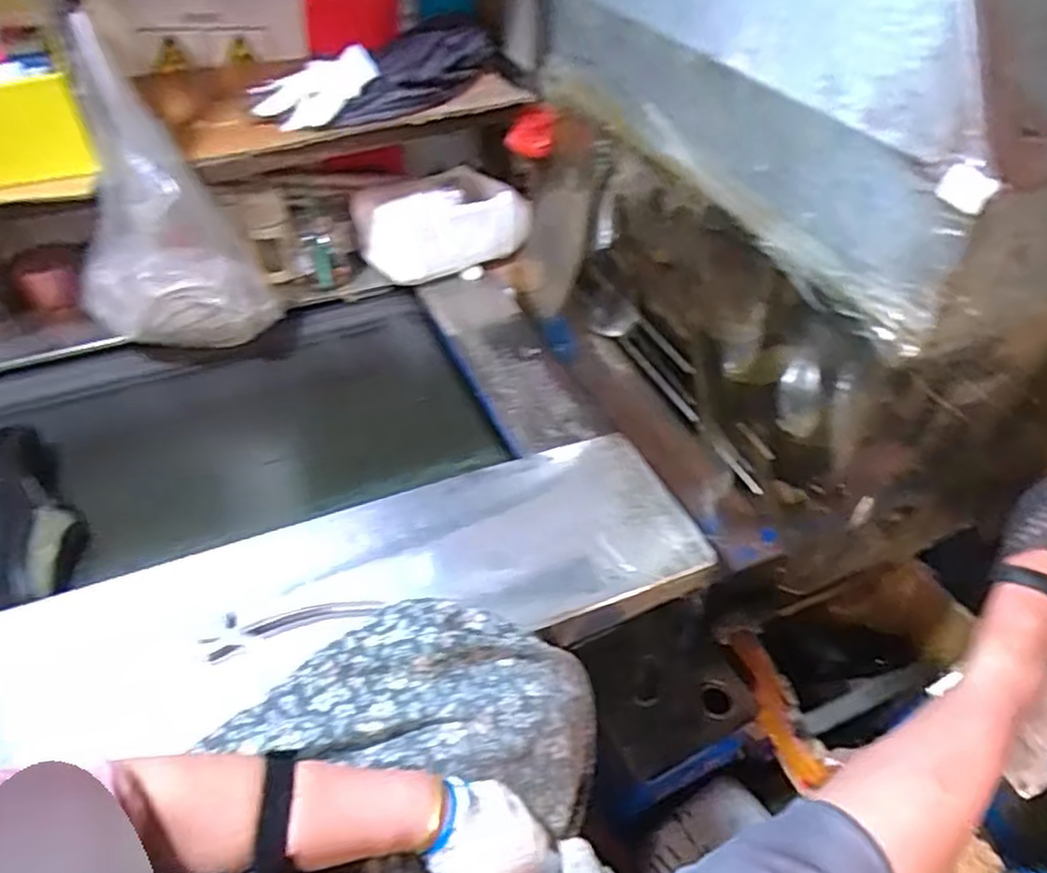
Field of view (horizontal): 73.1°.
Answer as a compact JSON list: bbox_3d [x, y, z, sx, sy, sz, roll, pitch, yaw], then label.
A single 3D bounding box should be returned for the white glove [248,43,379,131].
[{"bbox_3d":[-0.283,-0.473,0.977,0.174,0.074,0.038,-18,43,12],"label":"white glove"}]

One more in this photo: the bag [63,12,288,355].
[{"bbox_3d":[-0.473,-0.268,0.912,0.220,0.405,0.176,-25,50,-24],"label":"bag"}]

